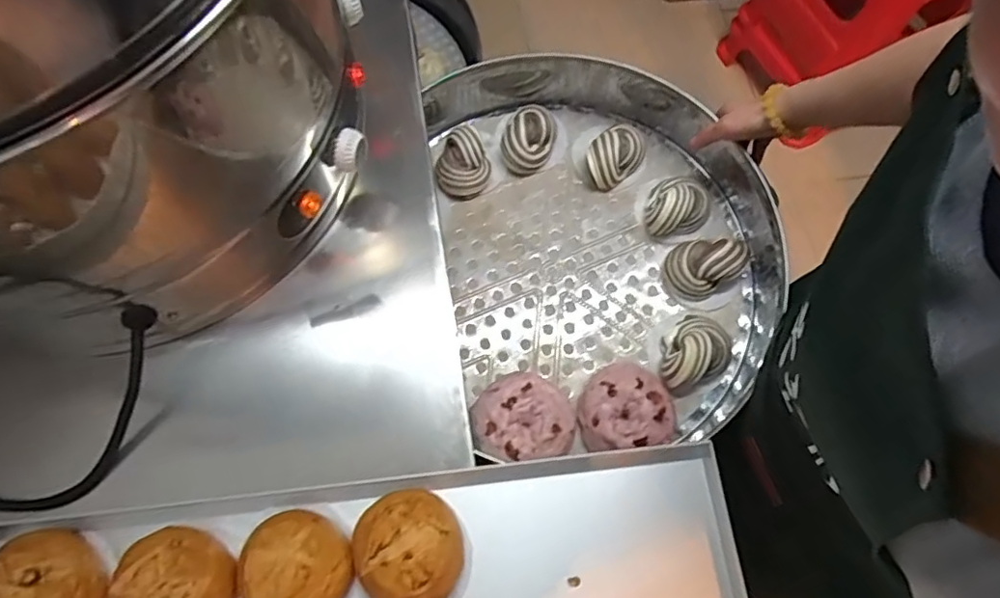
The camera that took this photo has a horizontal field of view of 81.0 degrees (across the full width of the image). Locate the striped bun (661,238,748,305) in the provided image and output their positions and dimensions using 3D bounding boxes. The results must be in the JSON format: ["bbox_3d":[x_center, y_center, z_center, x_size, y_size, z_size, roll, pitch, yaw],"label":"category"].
[{"bbox_3d":[0.249,-0.036,0.714,0.089,0.052,0.066,4,70,1],"label":"striped bun"}]

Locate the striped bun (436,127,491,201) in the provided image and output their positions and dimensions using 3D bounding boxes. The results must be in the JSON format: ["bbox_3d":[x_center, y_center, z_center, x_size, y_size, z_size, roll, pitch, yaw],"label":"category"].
[{"bbox_3d":[-0.051,-0.176,0.751,0.073,0.042,0.084,-23,72,-9],"label":"striped bun"}]

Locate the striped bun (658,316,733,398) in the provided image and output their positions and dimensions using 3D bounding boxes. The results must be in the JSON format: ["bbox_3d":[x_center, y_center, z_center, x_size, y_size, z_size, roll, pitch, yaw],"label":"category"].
[{"bbox_3d":[0.219,0.063,0.671,0.091,0.044,0.070,-39,75,-14],"label":"striped bun"}]

